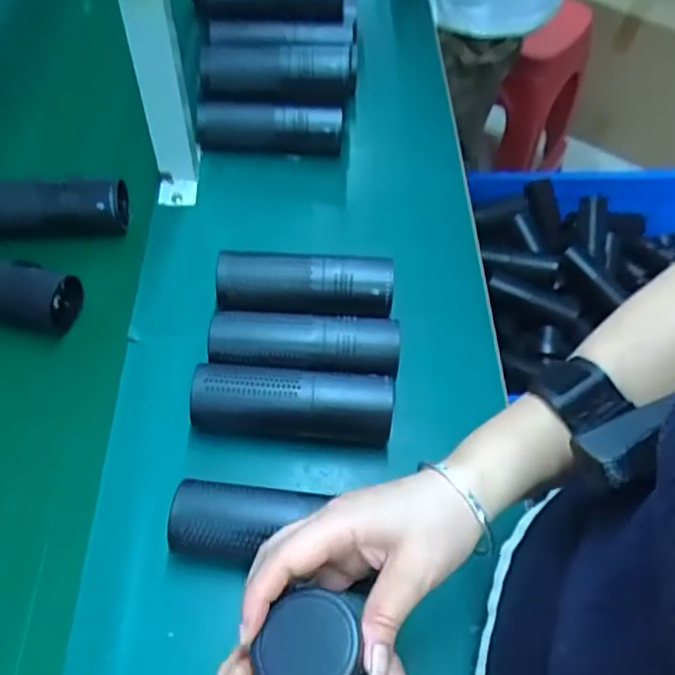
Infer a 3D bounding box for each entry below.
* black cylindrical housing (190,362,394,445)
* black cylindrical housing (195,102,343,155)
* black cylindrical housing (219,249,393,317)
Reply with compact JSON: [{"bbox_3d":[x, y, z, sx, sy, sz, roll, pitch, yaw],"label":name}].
[{"bbox_3d":[-0.037,0.058,0.544,0.162,0.058,0.048,5,55,2],"label":"black cylindrical housing"},{"bbox_3d":[-0.078,-0.240,0.742,0.166,0.050,0.040,4,55,1],"label":"black cylindrical housing"},{"bbox_3d":[-0.031,-0.044,0.613,0.164,0.047,0.064,0,55,-2],"label":"black cylindrical housing"}]

